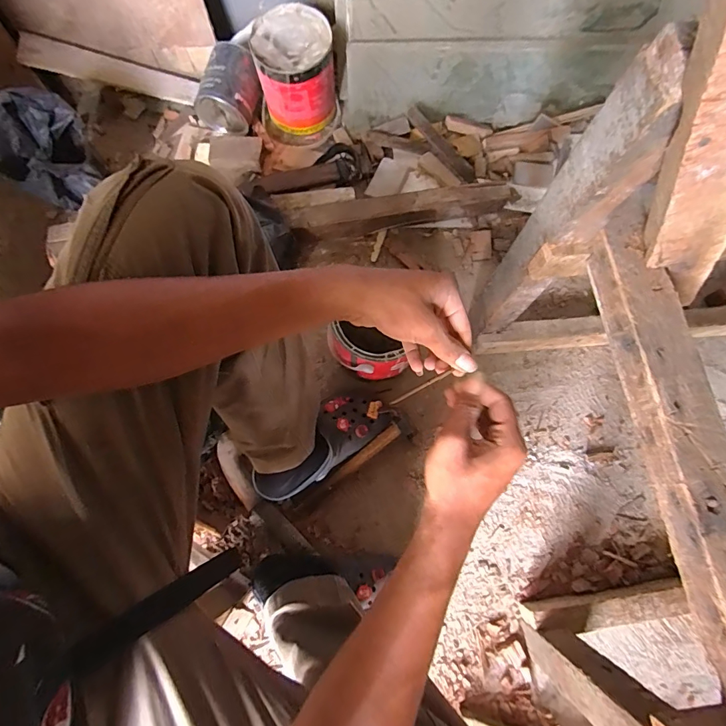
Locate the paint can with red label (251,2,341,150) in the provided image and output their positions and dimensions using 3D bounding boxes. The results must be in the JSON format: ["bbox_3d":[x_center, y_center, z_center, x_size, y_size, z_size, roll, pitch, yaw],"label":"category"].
[{"bbox_3d":[-0.135,-0.570,0.833,0.154,0.166,0.178,-8,76,-3],"label":"paint can with red label"}]

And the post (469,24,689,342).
[{"bbox_3d":[0.223,-0.140,0.502,0.054,0.456,0.074,-8,76,-3],"label":"post"}]

